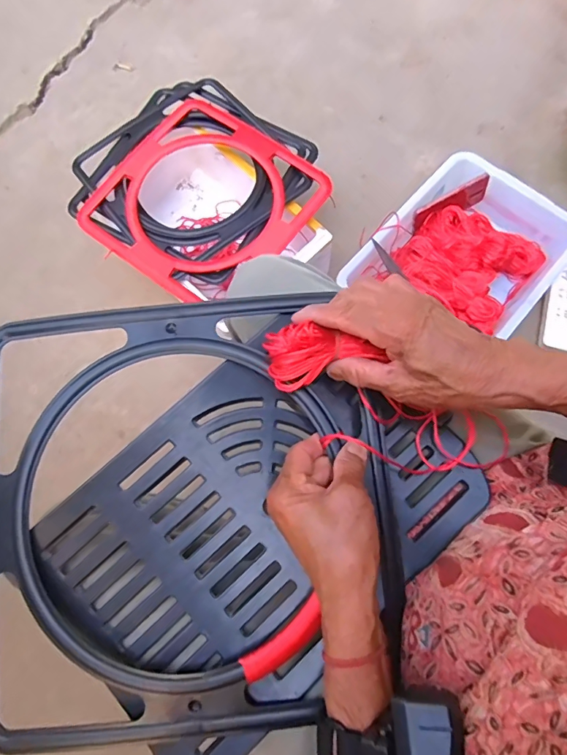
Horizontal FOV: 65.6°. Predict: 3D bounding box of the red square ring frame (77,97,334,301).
[{"bbox_3d":[-0.144,-0.316,0.778,0.343,0.022,0.341,35,78,10],"label":"red square ring frame"}]

